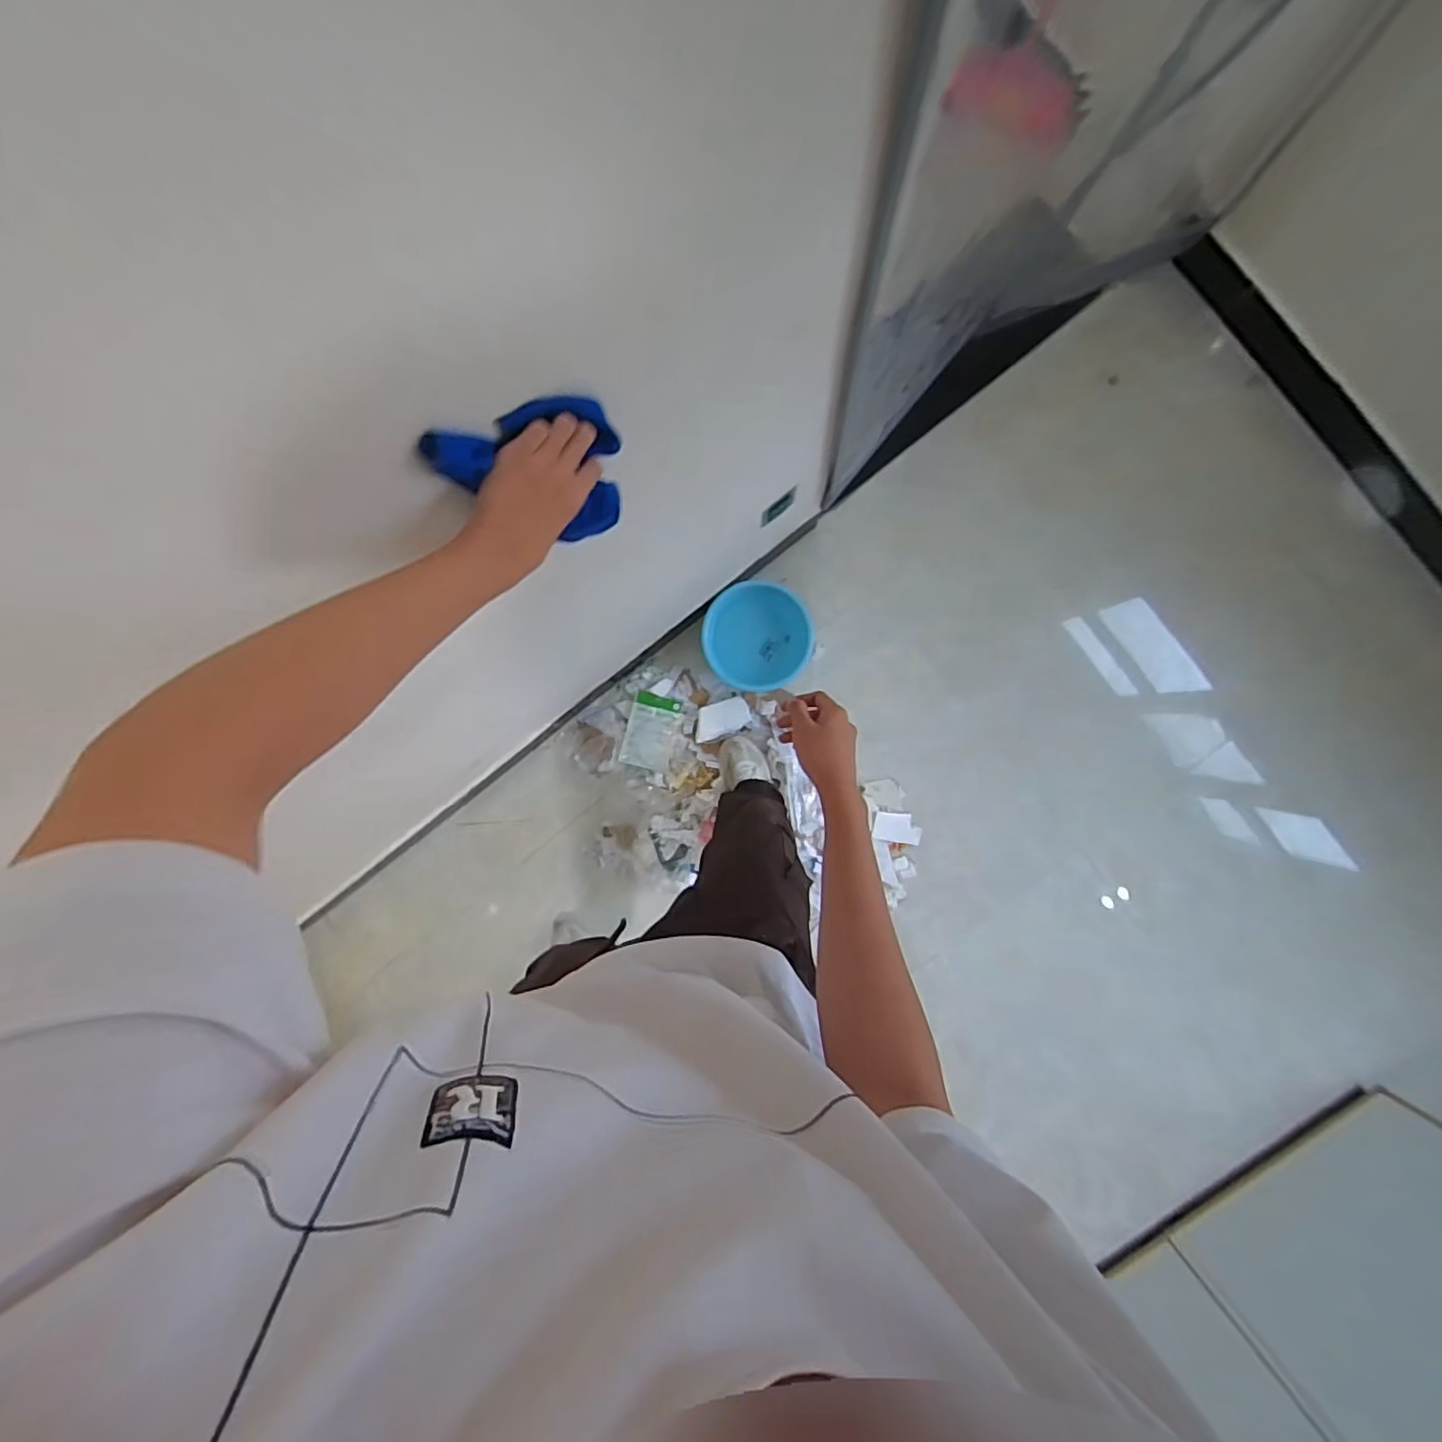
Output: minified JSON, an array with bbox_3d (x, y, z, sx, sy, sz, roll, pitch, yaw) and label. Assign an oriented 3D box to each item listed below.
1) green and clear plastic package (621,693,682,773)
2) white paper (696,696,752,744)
[{"bbox_3d":[-0.167,0.026,1.477,0.117,0.008,0.175,15,89,3],"label":"green and clear plastic package"},{"bbox_3d":[0.001,-0.007,1.470,0.137,0.012,0.087,-18,73,8],"label":"white paper"}]

